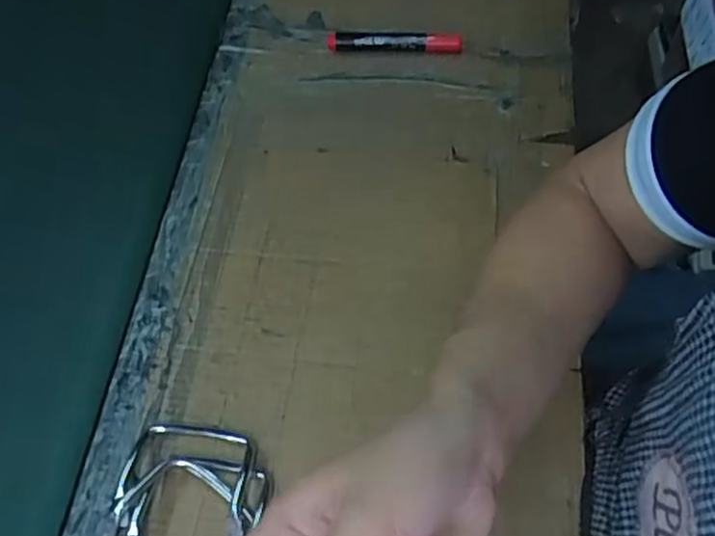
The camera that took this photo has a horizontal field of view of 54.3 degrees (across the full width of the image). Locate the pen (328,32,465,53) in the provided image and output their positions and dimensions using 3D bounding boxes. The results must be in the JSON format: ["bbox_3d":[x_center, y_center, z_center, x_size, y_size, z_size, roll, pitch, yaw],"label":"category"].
[{"bbox_3d":[0.036,-0.223,0.684,0.132,0.016,0.017,4,60,7],"label":"pen"}]

